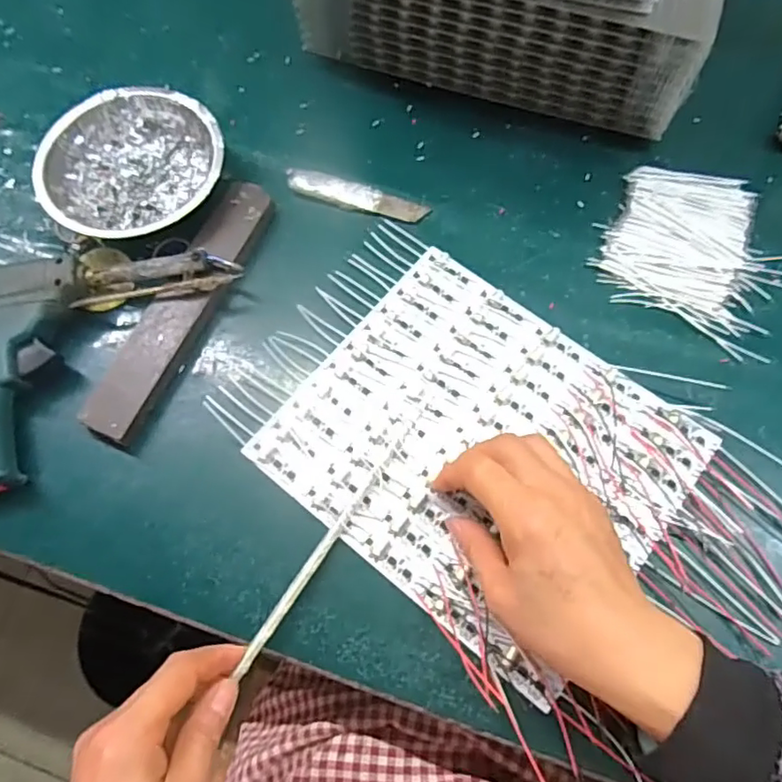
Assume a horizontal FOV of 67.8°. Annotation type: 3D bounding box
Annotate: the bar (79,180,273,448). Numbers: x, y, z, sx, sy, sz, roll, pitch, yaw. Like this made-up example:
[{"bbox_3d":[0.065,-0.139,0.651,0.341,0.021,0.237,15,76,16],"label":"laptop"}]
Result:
[{"bbox_3d":[-0.140,-0.059,0.396,0.038,0.016,0.201,22,71,8],"label":"bar"}]

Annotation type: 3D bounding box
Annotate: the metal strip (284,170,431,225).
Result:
[{"bbox_3d":[-0.027,-0.146,0.436,0.107,0.007,0.025,18,71,7],"label":"metal strip"}]

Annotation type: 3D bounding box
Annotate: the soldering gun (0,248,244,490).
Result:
[{"bbox_3d":[-0.225,-0.037,0.385,0.119,0.031,0.225,41,75,14],"label":"soldering gun"}]

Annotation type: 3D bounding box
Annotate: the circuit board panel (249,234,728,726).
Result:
[{"bbox_3d":[0.056,0.034,0.363,0.225,0.009,0.193,37,74,13],"label":"circuit board panel"}]

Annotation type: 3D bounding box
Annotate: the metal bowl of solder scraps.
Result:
[{"bbox_3d":[-0.184,-0.163,0.426,0.123,0.042,0.112,0,70,0],"label":"metal bowl of solder scraps"}]

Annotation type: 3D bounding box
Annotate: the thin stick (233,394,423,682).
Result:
[{"bbox_3d":[-0.031,0.080,0.347,0.011,0.007,0.187,31,72,11],"label":"thin stick"}]

